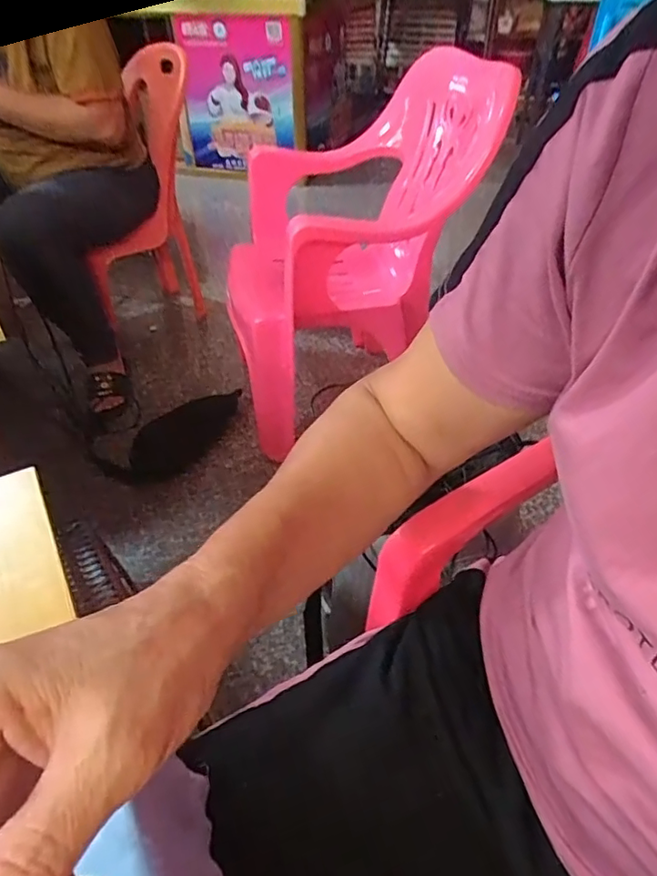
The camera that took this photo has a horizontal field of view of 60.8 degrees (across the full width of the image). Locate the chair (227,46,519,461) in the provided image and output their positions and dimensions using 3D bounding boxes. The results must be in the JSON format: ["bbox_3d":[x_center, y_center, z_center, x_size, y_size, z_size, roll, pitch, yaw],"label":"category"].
[{"bbox_3d":[0.019,-0.371,1.150,0.484,0.644,0.493,-20,44,-21],"label":"chair"}]

